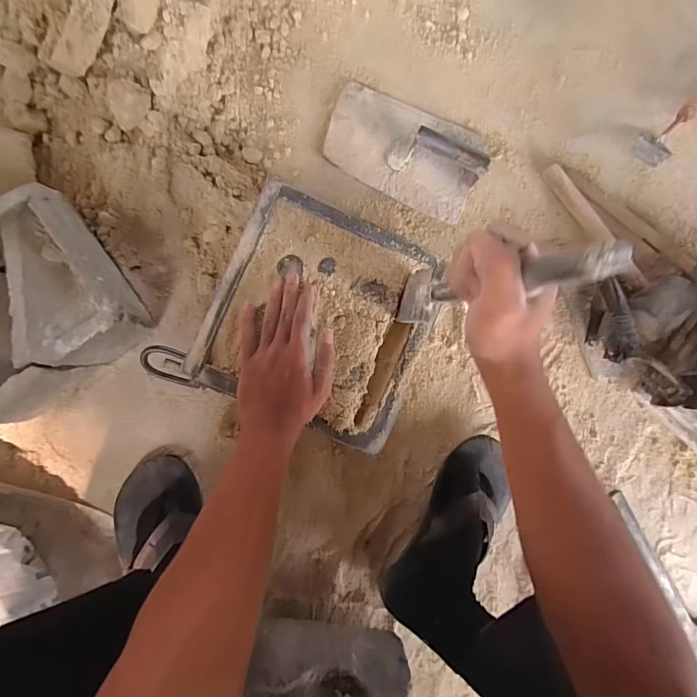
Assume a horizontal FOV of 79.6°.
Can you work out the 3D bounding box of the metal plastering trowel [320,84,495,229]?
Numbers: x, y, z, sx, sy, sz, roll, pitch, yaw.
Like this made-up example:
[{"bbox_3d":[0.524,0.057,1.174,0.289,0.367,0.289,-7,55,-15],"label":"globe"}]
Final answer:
[{"bbox_3d":[0.082,-0.285,0.582,0.224,0.079,0.139,22,86,-5],"label":"metal plastering trowel"}]

